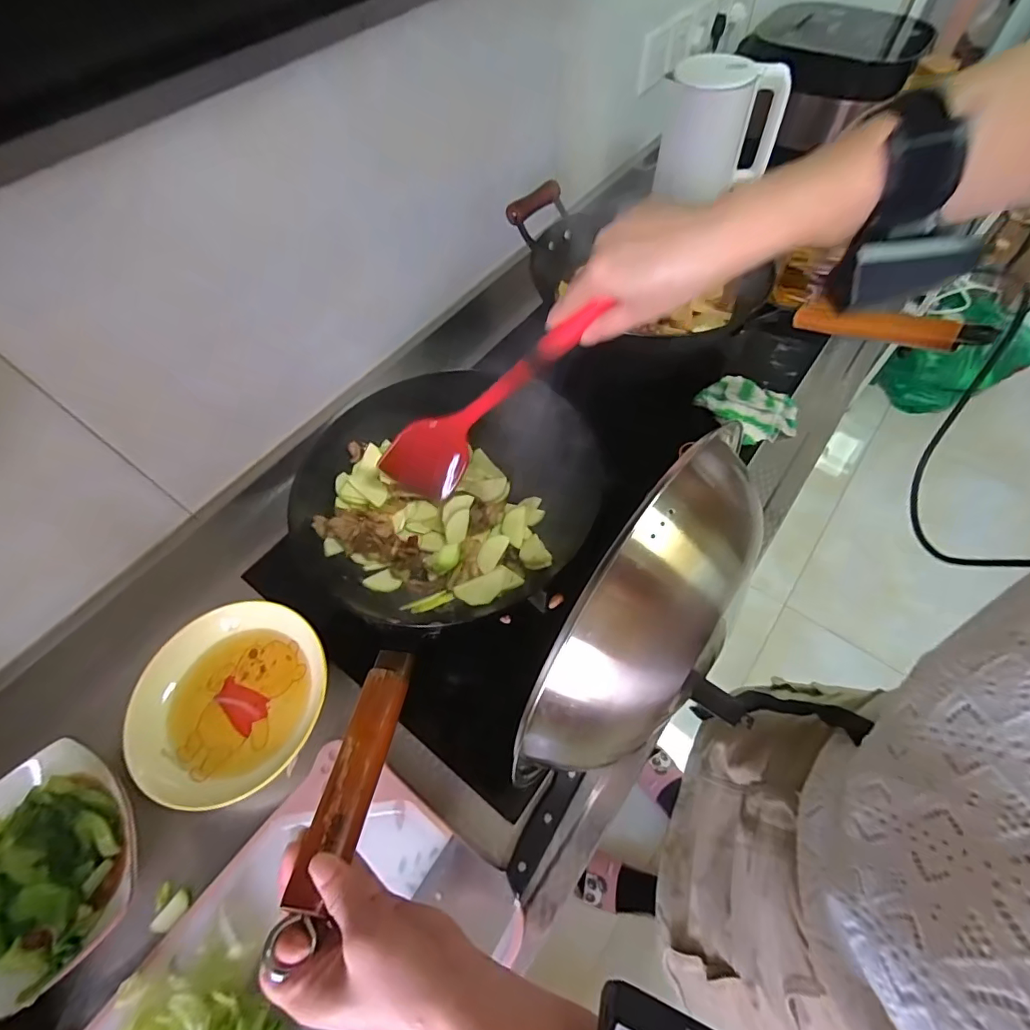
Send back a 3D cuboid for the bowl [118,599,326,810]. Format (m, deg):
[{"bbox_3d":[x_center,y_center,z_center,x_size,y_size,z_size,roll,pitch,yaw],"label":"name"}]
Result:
[{"bbox_3d":[-0.303,0.195,0.514,0.190,0.044,0.189,-1,59,2],"label":"bowl"}]

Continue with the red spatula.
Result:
[{"bbox_3d":[-0.029,-0.101,0.454,0.076,0.282,0.034,22,52,-34],"label":"red spatula"}]

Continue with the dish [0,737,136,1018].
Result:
[{"bbox_3d":[-0.426,0.307,0.436,0.187,0.063,0.133,31,66,20],"label":"dish"}]

